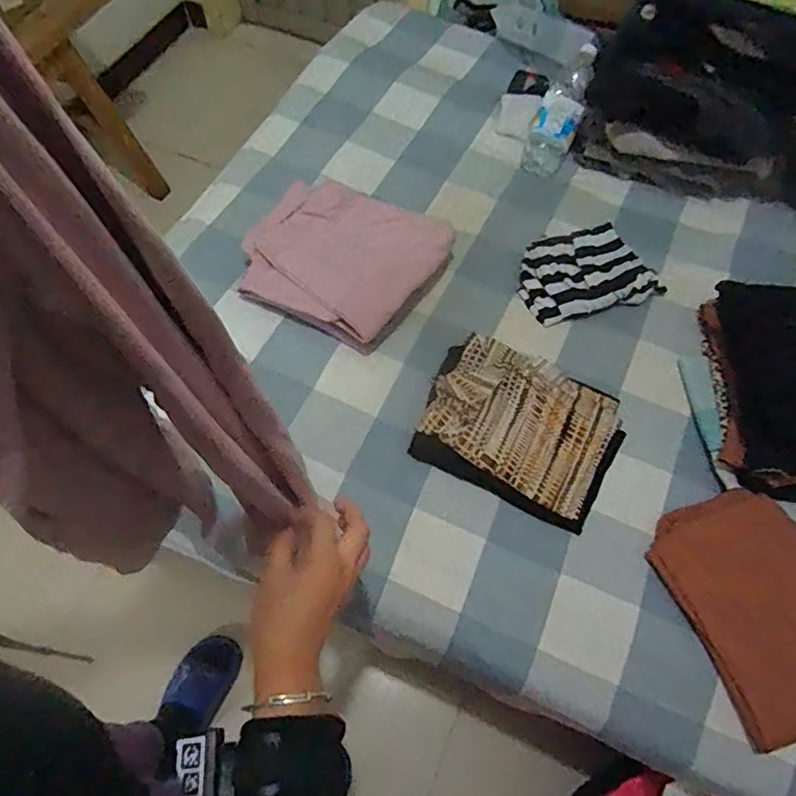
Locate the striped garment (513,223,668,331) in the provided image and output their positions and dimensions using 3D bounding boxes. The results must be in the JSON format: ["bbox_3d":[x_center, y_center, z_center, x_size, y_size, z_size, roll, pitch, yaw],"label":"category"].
[{"bbox_3d":[0.302,-0.210,0.936,0.229,0.034,0.166,-14,64,-9],"label":"striped garment"}]

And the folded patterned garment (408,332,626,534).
[{"bbox_3d":[0.170,0.039,0.807,0.259,0.027,0.208,24,65,10],"label":"folded patterned garment"}]

